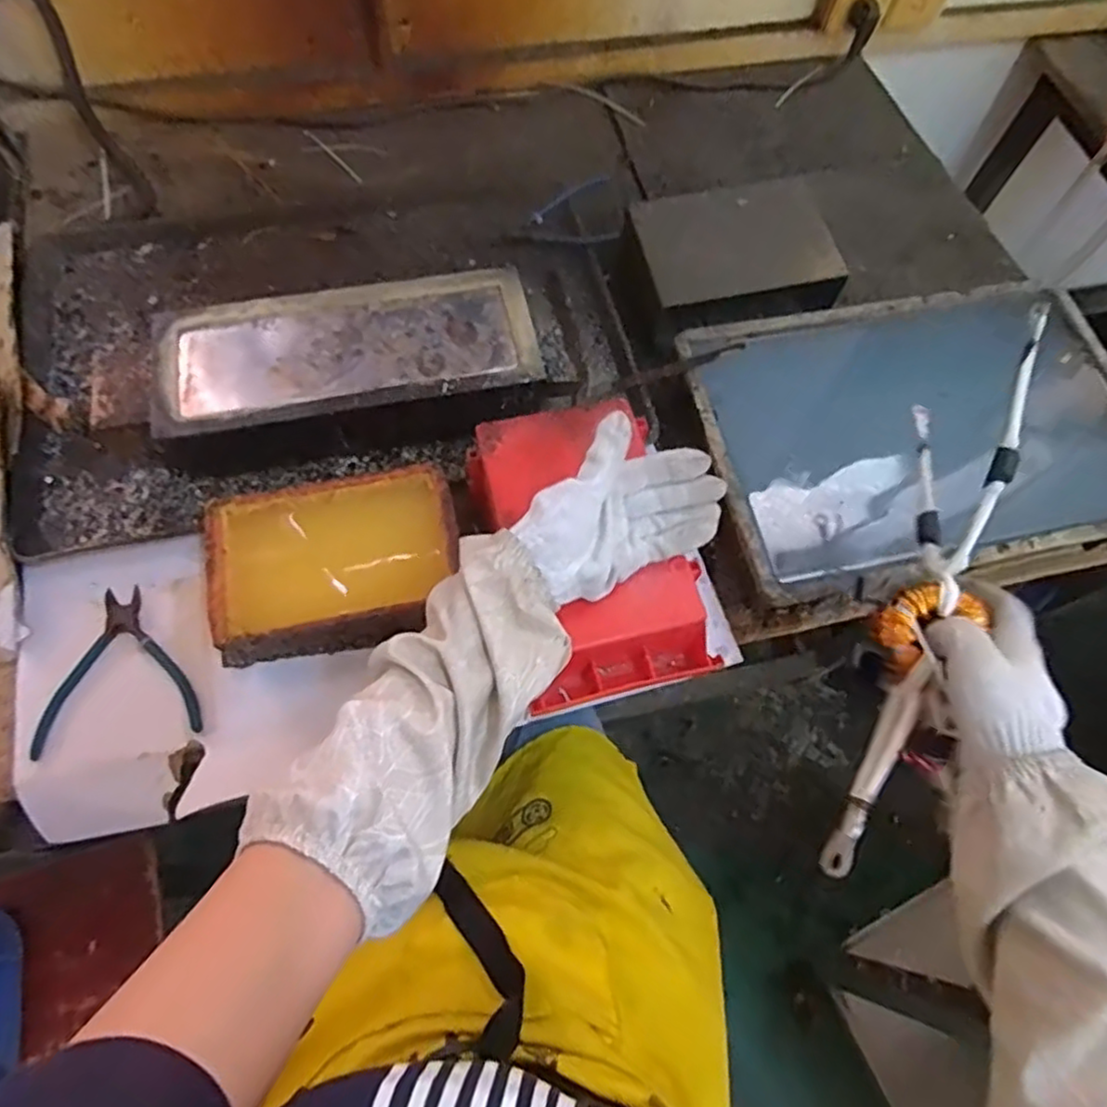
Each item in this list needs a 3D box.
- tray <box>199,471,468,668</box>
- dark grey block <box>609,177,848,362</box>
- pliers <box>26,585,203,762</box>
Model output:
[{"bbox_3d":[-0.184,0.011,0.575,0.203,0.063,0.141,-10,67,-7],"label":"tray"},{"bbox_3d":[0.187,-0.307,0.739,0.218,0.084,0.175,-12,67,-8],"label":"dark grey block"},{"bbox_3d":[-0.367,0.094,0.564,0.128,0.008,0.131,-10,67,-7],"label":"pliers"}]

